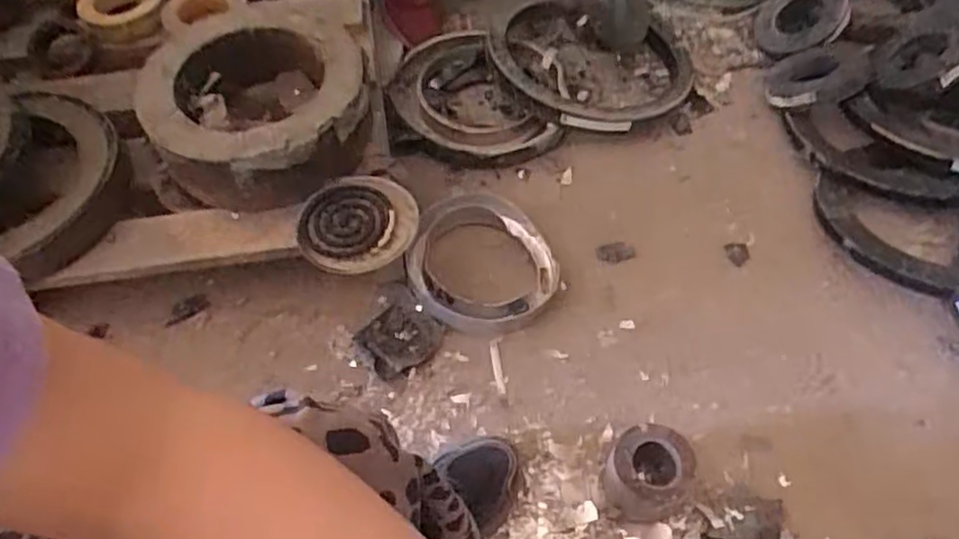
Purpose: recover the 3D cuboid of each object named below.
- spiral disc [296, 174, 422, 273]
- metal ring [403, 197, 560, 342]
[{"bbox_3d":[-0.143,-0.054,0.815,0.138,0.034,0.114,-20,59,-14],"label":"spiral disc"},{"bbox_3d":[0.003,-0.005,0.915,0.192,0.052,0.199,1,57,-1],"label":"metal ring"}]

